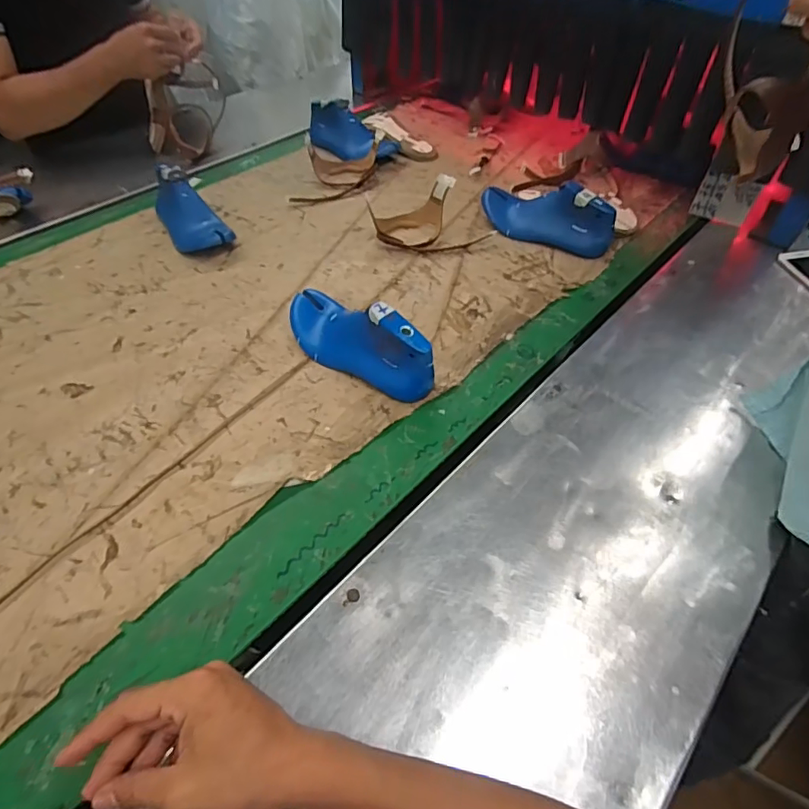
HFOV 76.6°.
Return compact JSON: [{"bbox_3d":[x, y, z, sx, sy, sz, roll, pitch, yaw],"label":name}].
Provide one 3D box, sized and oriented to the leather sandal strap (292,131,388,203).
[{"bbox_3d":[-0.124,-0.457,0.971,0.138,0.073,0.192,10,50,8],"label":"leather sandal strap"}]

